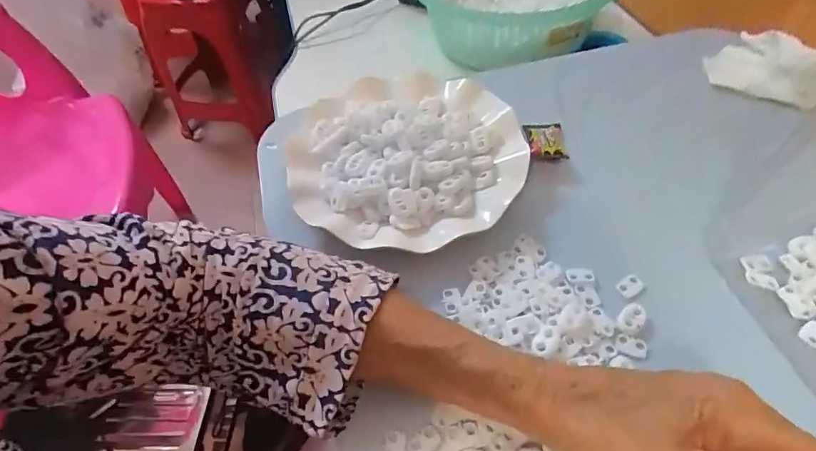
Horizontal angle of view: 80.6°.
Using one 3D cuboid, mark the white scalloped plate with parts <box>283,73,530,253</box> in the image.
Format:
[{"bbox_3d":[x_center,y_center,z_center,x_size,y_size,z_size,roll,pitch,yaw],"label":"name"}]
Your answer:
[{"bbox_3d":[-0.002,-0.058,0.387,0.179,0.027,0.186,-3,51,3],"label":"white scalloped plate with parts"}]

